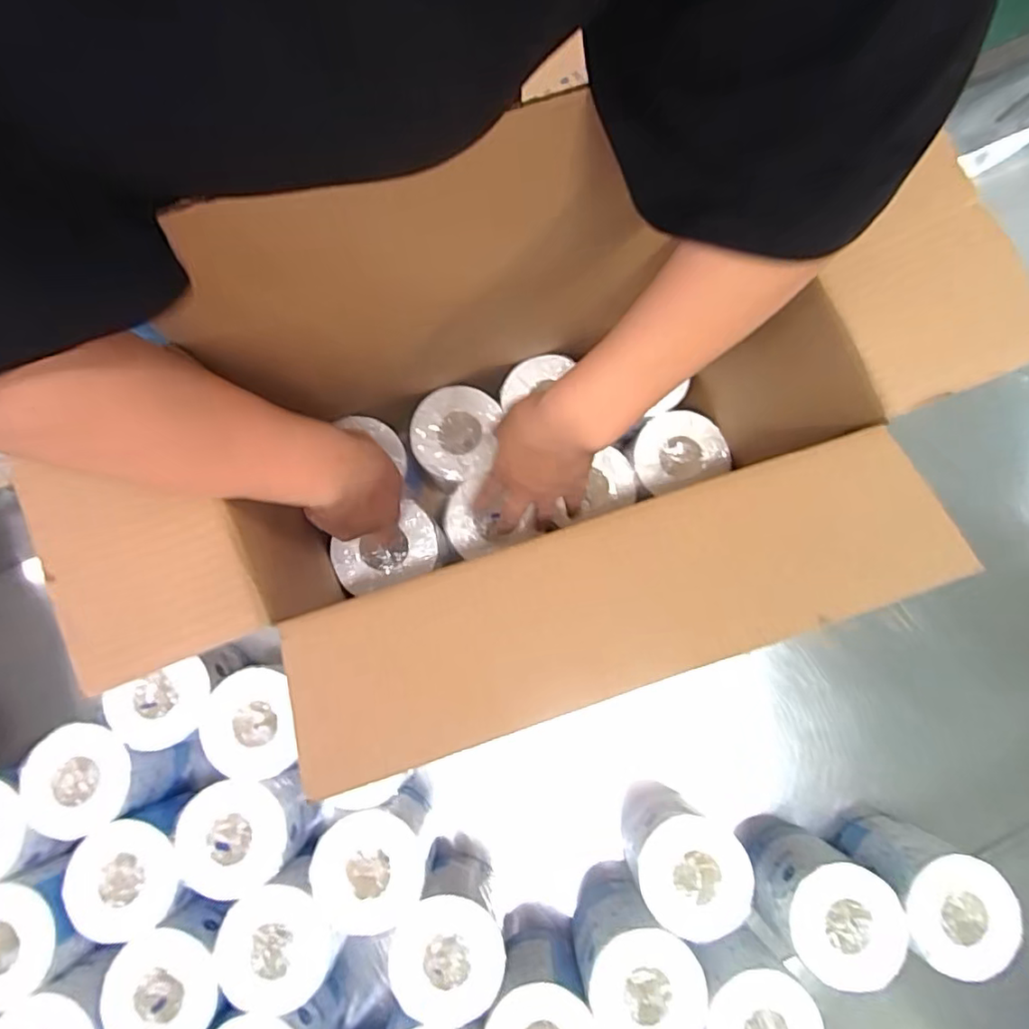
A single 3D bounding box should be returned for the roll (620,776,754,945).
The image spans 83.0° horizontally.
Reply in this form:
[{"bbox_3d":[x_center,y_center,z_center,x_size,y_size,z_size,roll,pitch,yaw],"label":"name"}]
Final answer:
[{"bbox_3d":[0.157,0.329,0.576,0.092,0.152,0.093,0,78,1],"label":"roll"}]

